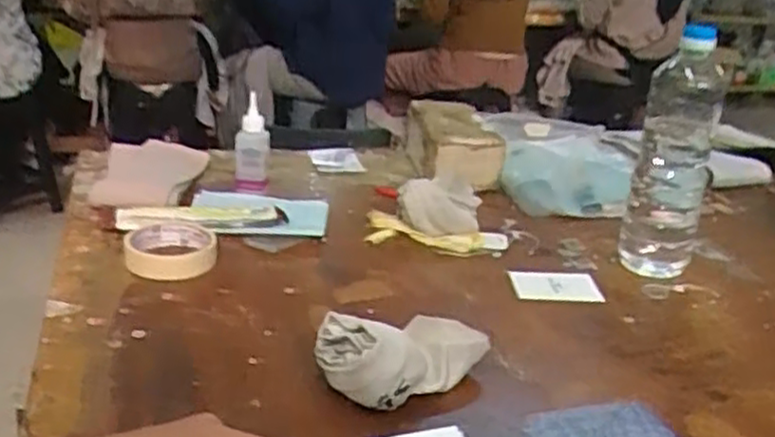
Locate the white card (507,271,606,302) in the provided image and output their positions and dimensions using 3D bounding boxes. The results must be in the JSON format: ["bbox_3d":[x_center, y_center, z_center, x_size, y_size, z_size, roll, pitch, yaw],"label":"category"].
[{"bbox_3d":[0.182,0.074,0.818,0.090,0.005,0.064,1,29,-1],"label":"white card"}]

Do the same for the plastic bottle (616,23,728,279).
[{"bbox_3d":[0.300,-0.059,0.792,0.074,0.279,0.086,10,23,16],"label":"plastic bottle"}]

